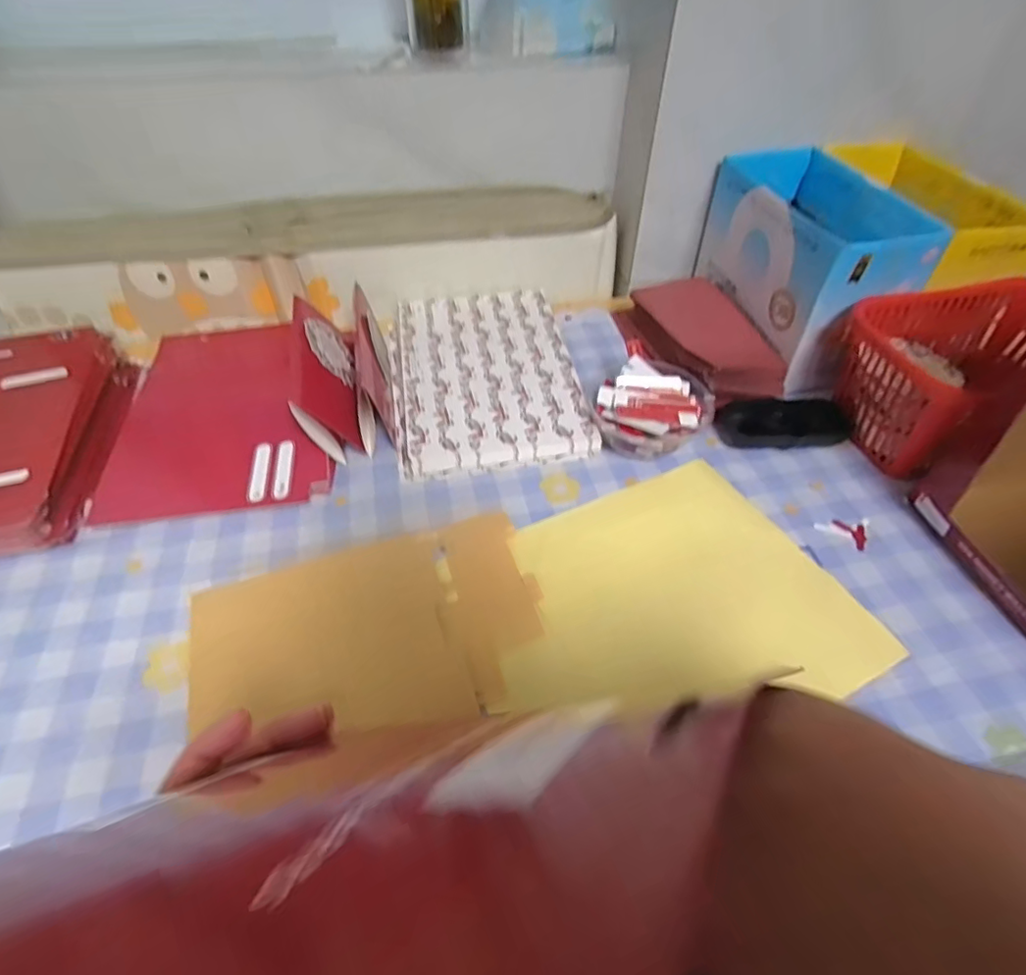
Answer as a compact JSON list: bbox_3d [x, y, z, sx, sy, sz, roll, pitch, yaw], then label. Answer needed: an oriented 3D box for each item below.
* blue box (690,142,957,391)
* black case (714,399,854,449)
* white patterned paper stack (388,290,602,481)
[{"bbox_3d":[0.301,-0.235,0.596,0.112,0.147,0.229,-7,48,-8],"label":"blue box"},{"bbox_3d":[0.258,-0.063,0.540,0.121,0.019,0.054,5,50,3],"label":"black case"},{"bbox_3d":[-0.032,-0.124,0.589,0.182,0.019,0.257,-8,51,-7],"label":"white patterned paper stack"}]

